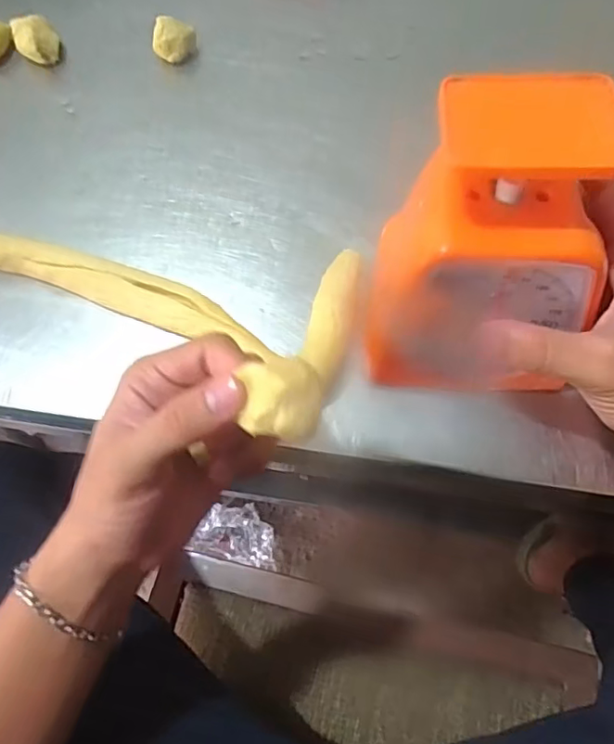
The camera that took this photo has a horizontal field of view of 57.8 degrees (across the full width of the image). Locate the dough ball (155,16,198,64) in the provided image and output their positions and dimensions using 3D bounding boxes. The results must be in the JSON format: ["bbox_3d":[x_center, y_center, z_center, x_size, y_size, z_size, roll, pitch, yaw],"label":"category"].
[{"bbox_3d":[-0.114,-0.283,0.479,0.026,0.032,0.030,19,69,10],"label":"dough ball"}]

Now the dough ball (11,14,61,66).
[{"bbox_3d":[-0.235,-0.288,0.485,0.035,0.030,0.043,-27,68,-9],"label":"dough ball"}]

